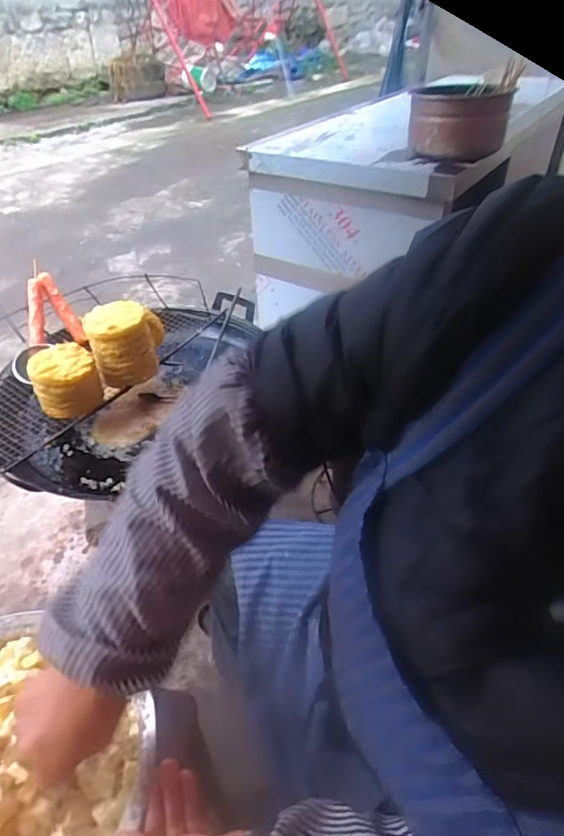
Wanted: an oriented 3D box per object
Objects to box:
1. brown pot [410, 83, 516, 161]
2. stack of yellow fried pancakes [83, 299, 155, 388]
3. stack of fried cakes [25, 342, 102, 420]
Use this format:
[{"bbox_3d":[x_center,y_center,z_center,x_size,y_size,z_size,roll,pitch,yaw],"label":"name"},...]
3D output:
[{"bbox_3d":[0.420,-0.712,1.200,0.218,0.121,0.236,11,41,15],"label":"brown pot"},{"bbox_3d":[-0.296,-0.136,0.925,0.111,0.118,0.100,-16,41,-17],"label":"stack of yellow fried pancakes"},{"bbox_3d":[-0.374,-0.065,0.873,0.109,0.085,0.101,-21,43,-21],"label":"stack of fried cakes"}]

